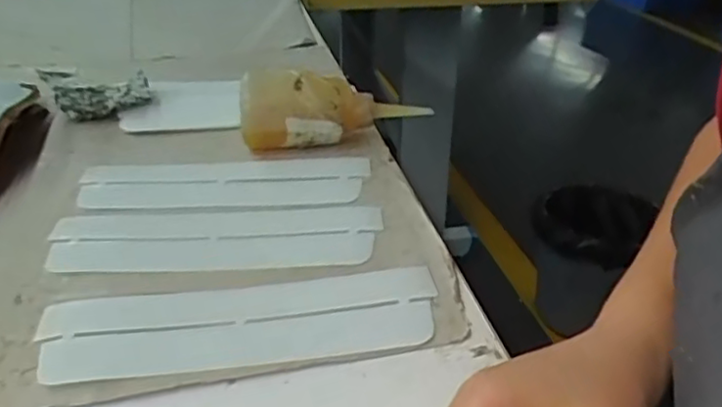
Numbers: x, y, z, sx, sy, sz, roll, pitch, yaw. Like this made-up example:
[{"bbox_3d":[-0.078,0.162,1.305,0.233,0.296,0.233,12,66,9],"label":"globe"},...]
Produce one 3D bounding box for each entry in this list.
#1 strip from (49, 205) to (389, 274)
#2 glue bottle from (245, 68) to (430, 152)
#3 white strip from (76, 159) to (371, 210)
[{"bbox_3d":[-0.100,0.021,0.453,0.219,0.008,0.070,0,29,-2],"label":"strip"},{"bbox_3d":[-0.025,-0.077,0.574,0.156,0.071,0.040,-5,29,-10],"label":"glue bottle"},{"bbox_3d":[-0.107,-0.015,0.519,0.217,0.004,0.067,-2,34,-1],"label":"white strip"}]

